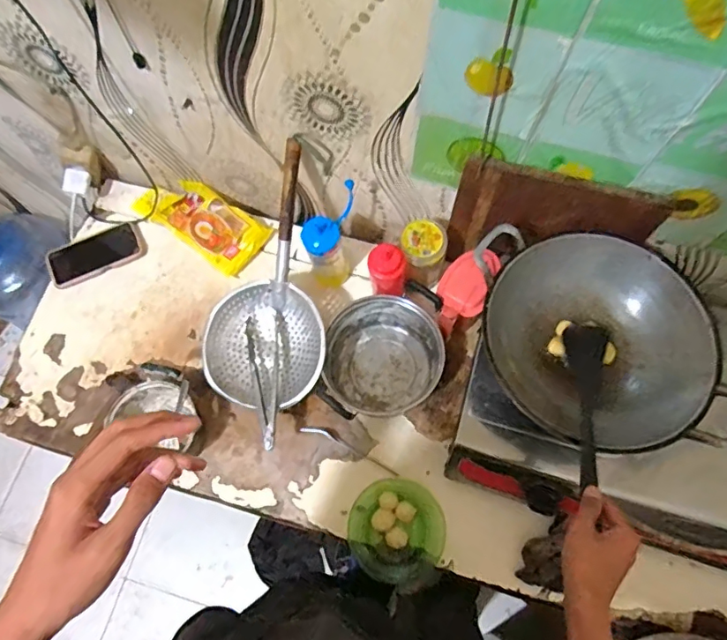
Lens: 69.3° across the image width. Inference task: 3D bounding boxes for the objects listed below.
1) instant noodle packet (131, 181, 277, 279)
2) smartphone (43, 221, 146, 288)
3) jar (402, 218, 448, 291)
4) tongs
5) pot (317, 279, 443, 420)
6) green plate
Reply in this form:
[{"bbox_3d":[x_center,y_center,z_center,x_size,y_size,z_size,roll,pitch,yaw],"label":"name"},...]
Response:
[{"bbox_3d":[-0.312,-0.196,1.012,0.254,0.043,0.118,35,74,12],"label":"instant noodle packet"},{"bbox_3d":[-0.521,-0.129,1.026,0.181,0.018,0.084,-24,80,-10],"label":"smartphone"},{"bbox_3d":[0.102,-0.119,0.888,0.077,0.112,0.085,14,71,6],"label":"jar"},{"bbox_3d":[-0.153,0.097,0.860,0.065,0.043,0.224,-10,70,-2],"label":"tongs"},{"bbox_3d":[0.030,0.065,0.893,0.190,0.112,0.191,0,70,1],"label":"pot"},{"bbox_3d":[0.052,0.333,0.830,0.148,0.026,0.149,0,70,1],"label":"green plate"}]

